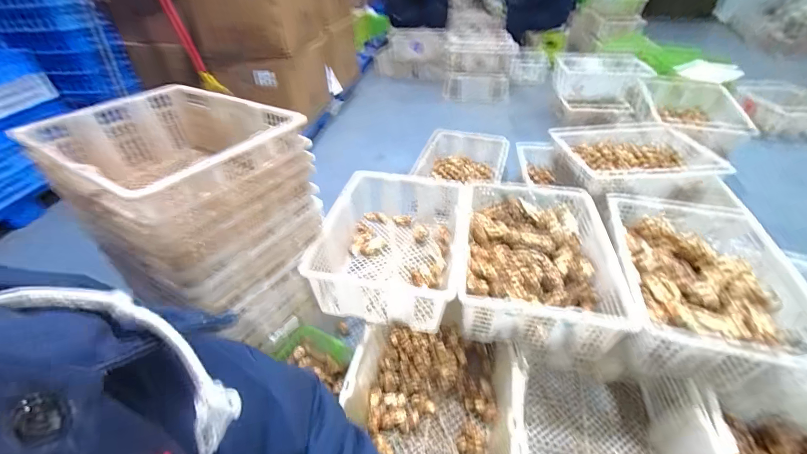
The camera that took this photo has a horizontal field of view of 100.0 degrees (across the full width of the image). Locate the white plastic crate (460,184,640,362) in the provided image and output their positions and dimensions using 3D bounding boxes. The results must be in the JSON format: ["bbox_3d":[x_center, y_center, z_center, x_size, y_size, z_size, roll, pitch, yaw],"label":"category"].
[{"bbox_3d":[0.341,0.078,0.903,0.367,0.142,0.470,6,40,10],"label":"white plastic crate"}]

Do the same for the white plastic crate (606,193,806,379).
[{"bbox_3d":[0.707,0.133,0.825,0.374,0.162,0.491,10,41,14],"label":"white plastic crate"}]

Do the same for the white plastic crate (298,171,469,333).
[{"bbox_3d":[-0.021,0.040,0.951,0.358,0.165,0.459,6,40,10],"label":"white plastic crate"}]

